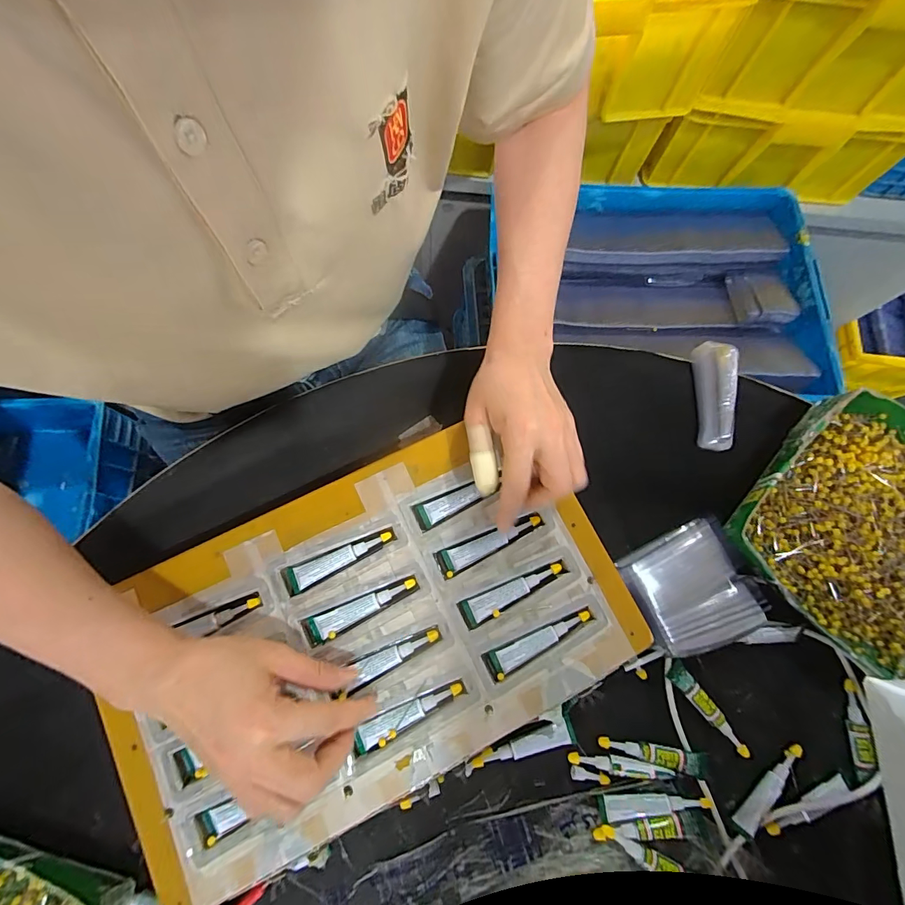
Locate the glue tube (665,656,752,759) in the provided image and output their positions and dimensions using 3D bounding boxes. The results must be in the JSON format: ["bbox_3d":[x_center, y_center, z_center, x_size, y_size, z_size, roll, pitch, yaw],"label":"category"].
[{"bbox_3d":[0.213,0.216,0.353,0.016,0.008,0.087,-36,81,-11],"label":"glue tube"}]

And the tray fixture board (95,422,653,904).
[{"bbox_3d":[-0.063,0.137,0.323,0.375,0.036,0.224,-26,73,-11],"label":"tray fixture board"}]

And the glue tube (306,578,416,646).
[{"bbox_3d":[-0.070,0.119,0.328,0.085,0.007,0.019,-26,80,-9],"label":"glue tube"}]

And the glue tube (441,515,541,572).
[{"bbox_3d":[0.034,0.073,0.341,0.084,0.008,0.017,-19,79,-8],"label":"glue tube"}]

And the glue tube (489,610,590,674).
[{"bbox_3d":[0.070,0.148,0.331,0.084,0.005,0.016,-21,79,-8],"label":"glue tube"}]

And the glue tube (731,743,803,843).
[{"bbox_3d":[0.258,0.271,0.341,0.083,0.007,0.016,-41,83,-11],"label":"glue tube"}]

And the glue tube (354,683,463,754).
[{"bbox_3d":[-0.032,0.196,0.315,0.084,0.009,0.018,-22,79,-8],"label":"glue tube"}]

